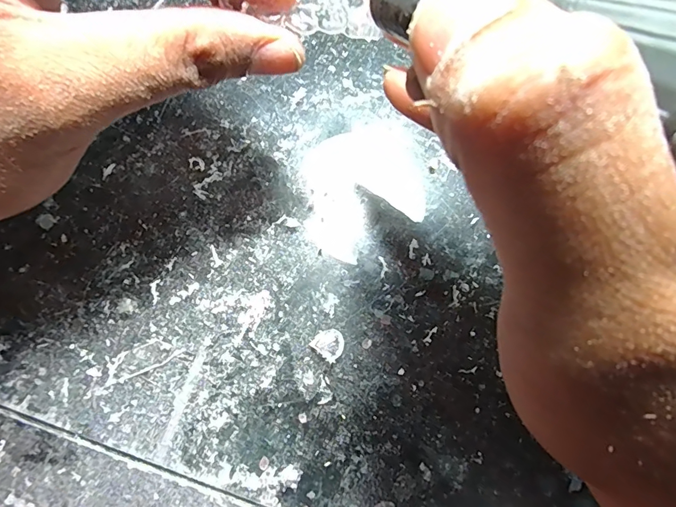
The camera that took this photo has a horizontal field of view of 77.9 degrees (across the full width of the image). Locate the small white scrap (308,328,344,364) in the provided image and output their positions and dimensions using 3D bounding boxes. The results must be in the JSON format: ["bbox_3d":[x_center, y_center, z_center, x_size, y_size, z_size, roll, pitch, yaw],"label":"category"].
[{"bbox_3d":[-0.003,0.037,0.169,0.012,0.004,0.012,41,79,8],"label":"small white scrap"}]

